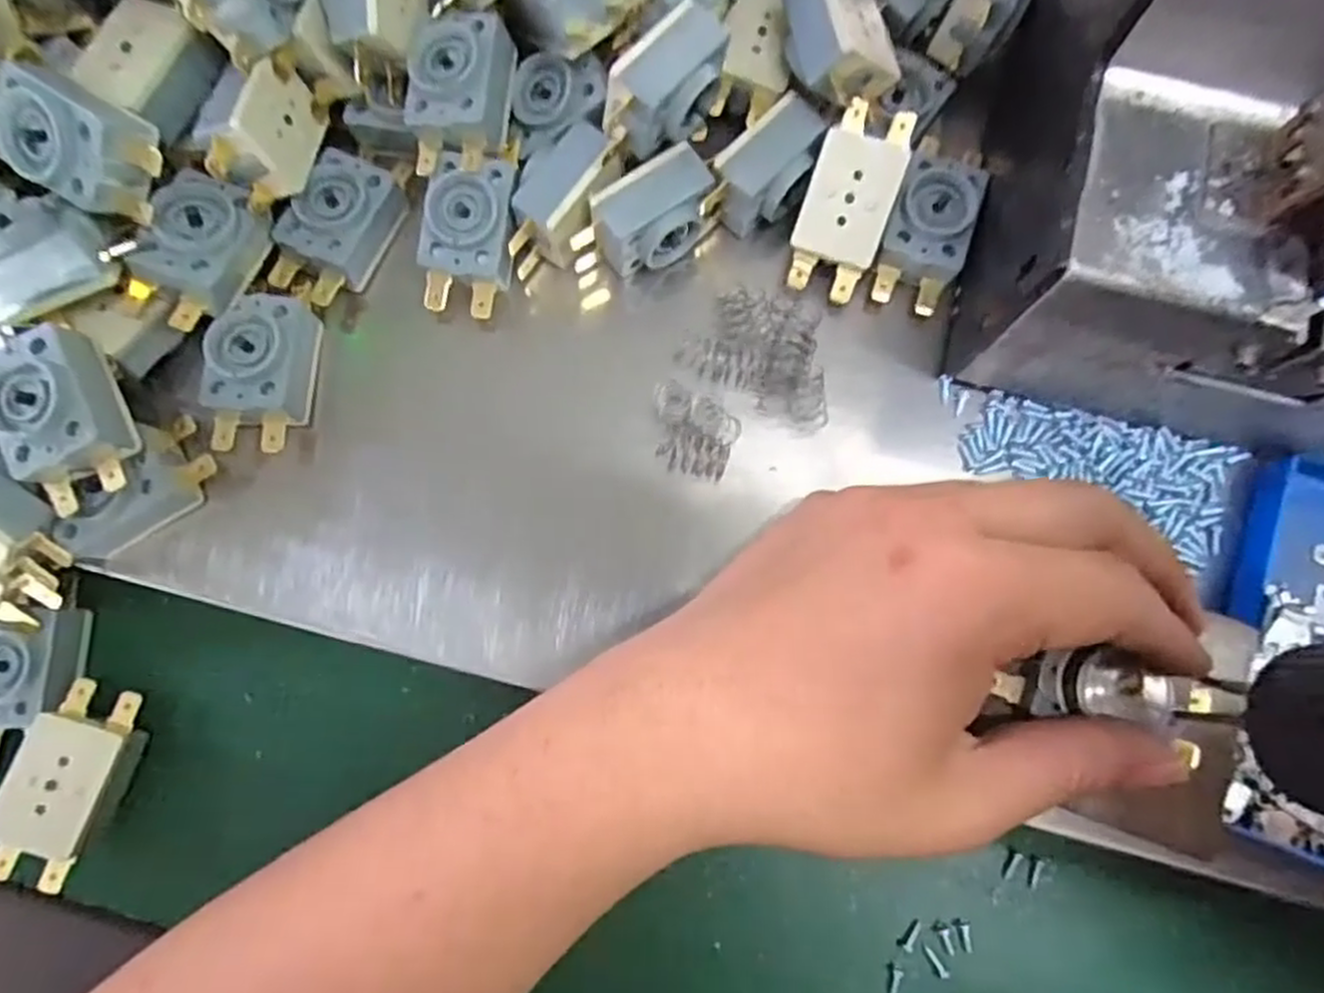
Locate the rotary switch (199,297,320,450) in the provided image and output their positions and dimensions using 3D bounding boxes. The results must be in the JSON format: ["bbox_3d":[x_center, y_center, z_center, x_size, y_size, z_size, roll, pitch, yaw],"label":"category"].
[{"bbox_3d":[-0.123,-0.038,0.243,0.024,0.023,0.048,0,80,1],"label":"rotary switch"}]

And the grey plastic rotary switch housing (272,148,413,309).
[{"bbox_3d":[-0.105,-0.086,0.253,0.027,0.020,0.048,27,82,5],"label":"grey plastic rotary switch housing"}]

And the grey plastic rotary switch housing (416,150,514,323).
[{"bbox_3d":[-0.061,-0.082,0.250,0.027,0.021,0.046,10,80,3],"label":"grey plastic rotary switch housing"}]

